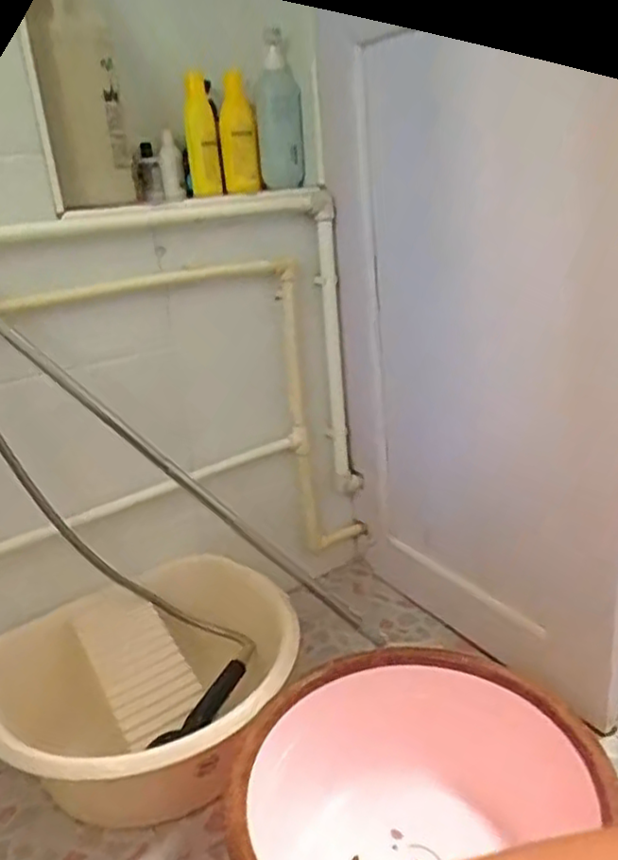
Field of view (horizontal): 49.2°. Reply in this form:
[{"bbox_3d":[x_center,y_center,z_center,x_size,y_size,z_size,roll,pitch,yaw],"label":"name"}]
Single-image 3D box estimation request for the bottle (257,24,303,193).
[{"bbox_3d":[-0.050,-0.501,1.070,0.061,0.213,0.077,-9,21,-9],"label":"bottle"}]

